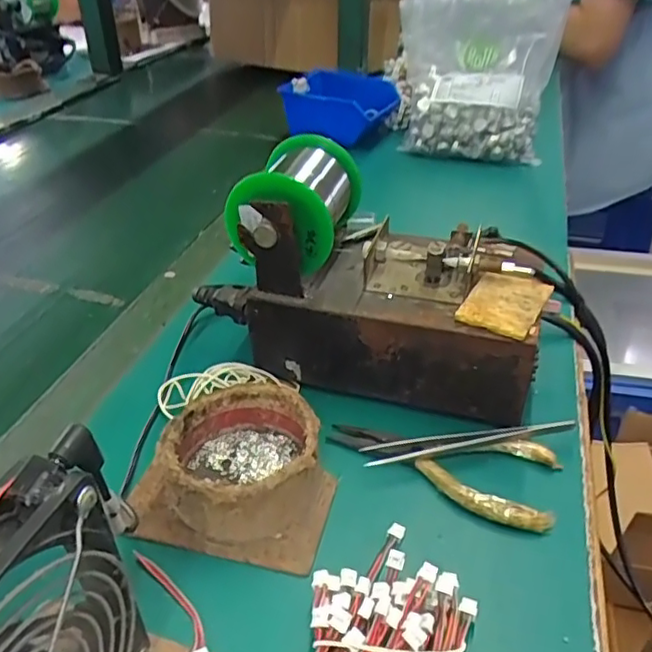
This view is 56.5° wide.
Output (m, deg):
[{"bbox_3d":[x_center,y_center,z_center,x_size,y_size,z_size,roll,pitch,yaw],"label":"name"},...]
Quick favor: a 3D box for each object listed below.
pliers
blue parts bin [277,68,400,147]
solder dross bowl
[{"bbox_3d":[0.066,0.077,0.355,0.132,0.013,0.057,14,38,19],"label":"pliers"},{"bbox_3d":[0.028,-0.302,0.831,0.134,0.063,0.148,17,39,23],"label":"blue parts bin"},{"bbox_3d":[-0.046,0.072,0.335,0.080,0.041,0.080,0,36,0],"label":"solder dross bowl"}]

